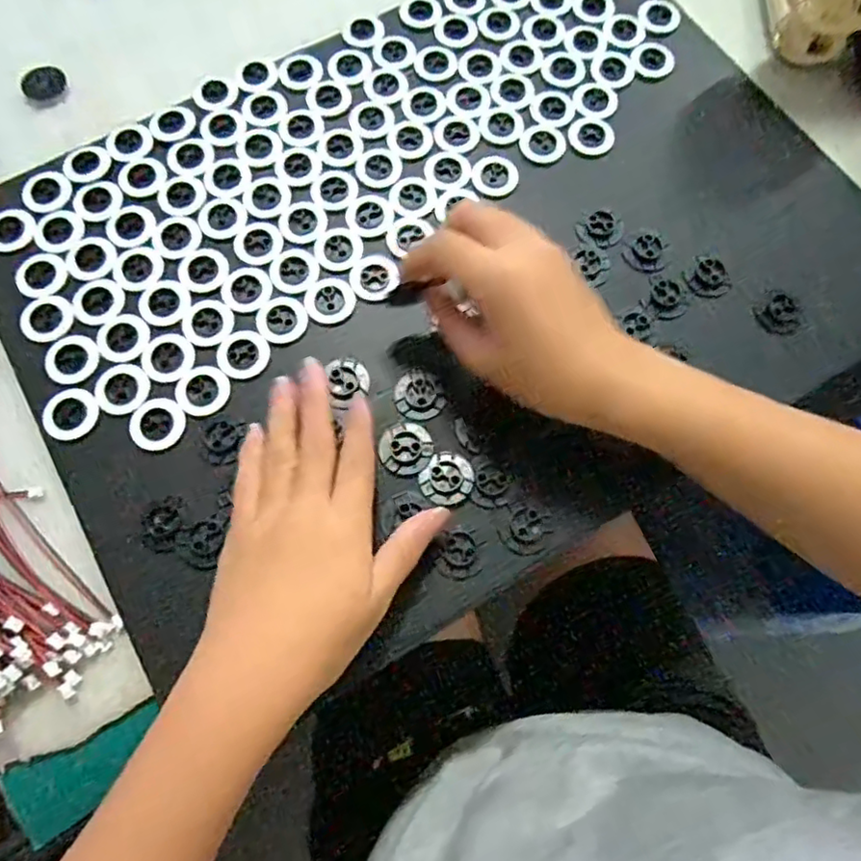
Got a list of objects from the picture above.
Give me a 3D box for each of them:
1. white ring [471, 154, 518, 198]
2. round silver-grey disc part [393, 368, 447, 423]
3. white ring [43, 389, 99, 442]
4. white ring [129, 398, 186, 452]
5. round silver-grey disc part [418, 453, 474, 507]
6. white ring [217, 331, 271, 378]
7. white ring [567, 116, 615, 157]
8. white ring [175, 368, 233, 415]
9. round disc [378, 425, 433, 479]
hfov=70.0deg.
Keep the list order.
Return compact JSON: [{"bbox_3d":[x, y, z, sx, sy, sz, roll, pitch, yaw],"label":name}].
[{"bbox_3d":[0.040,-0.157,0.376,0.028,0.004,0.029,0,72,0],"label":"white ring"},{"bbox_3d":[-0.006,-0.019,0.328,0.027,0.004,0.029,0,72,0],"label":"round silver-grey disc part"},{"bbox_3d":[-0.190,-0.009,0.324,0.027,0.004,0.028,0,72,0],"label":"white ring"},{"bbox_3d":[-0.144,-0.004,0.323,0.028,0.004,0.029,0,72,0],"label":"white ring"},{"bbox_3d":[0.008,0.024,0.314,0.027,0.004,0.026,-21,73,-6],"label":"round silver-grey disc part"},{"bbox_3d":[-0.103,-0.042,0.337,0.028,0.004,0.027,0,72,0],"label":"white ring"},{"bbox_3d":[0.101,-0.185,0.385,0.029,0.007,0.026,21,73,7],"label":"white ring"},{"bbox_3d":[-0.122,-0.021,0.330,0.028,0.005,0.027,0,72,0],"label":"white ring"},{"bbox_3d":[-0.013,0.009,0.320,0.027,0.004,0.028,0,72,0],"label":"round disc"}]

